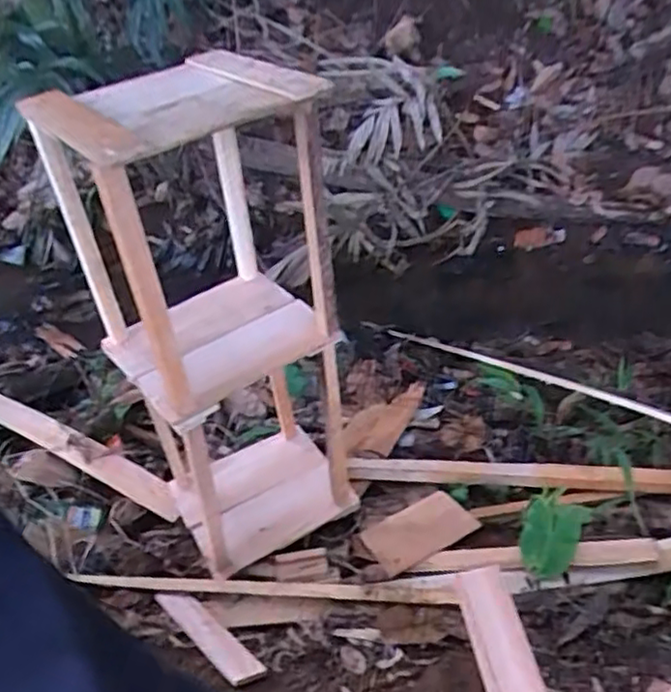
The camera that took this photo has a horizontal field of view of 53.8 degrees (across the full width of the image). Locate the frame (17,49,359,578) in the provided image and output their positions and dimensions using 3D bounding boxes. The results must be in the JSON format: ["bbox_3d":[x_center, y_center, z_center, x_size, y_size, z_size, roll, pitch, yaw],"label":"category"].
[{"bbox_3d":[-0.150,-0.001,0.856,0.262,0.644,0.270,-22,35,-24],"label":"frame"}]

